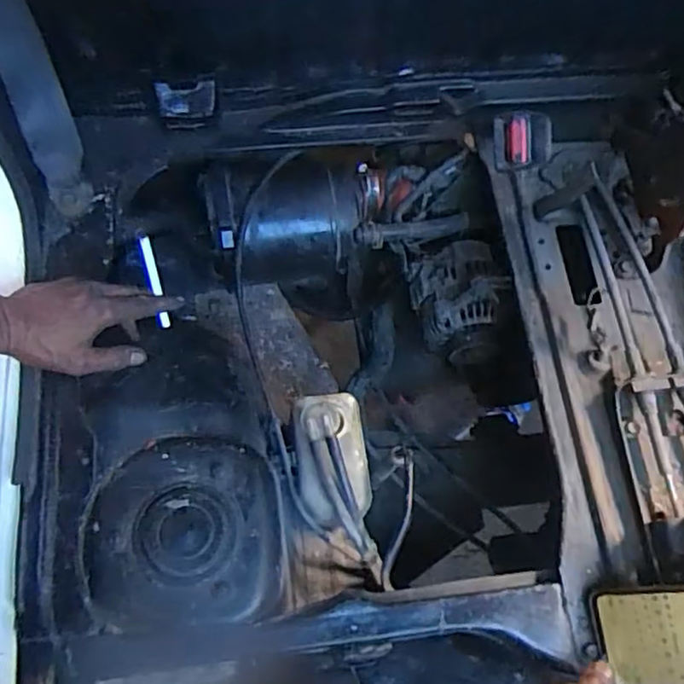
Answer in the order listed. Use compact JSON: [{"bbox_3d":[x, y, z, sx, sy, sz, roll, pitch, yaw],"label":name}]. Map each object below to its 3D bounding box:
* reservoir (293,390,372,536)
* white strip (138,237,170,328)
[{"bbox_3d":[-0.013,0.127,0.692,0.078,0.071,0.139,-8,74,-4],"label":"reservoir"},{"bbox_3d":[-0.184,-0.057,0.625,0.012,0.099,0.011,-9,31,-4],"label":"white strip"}]

